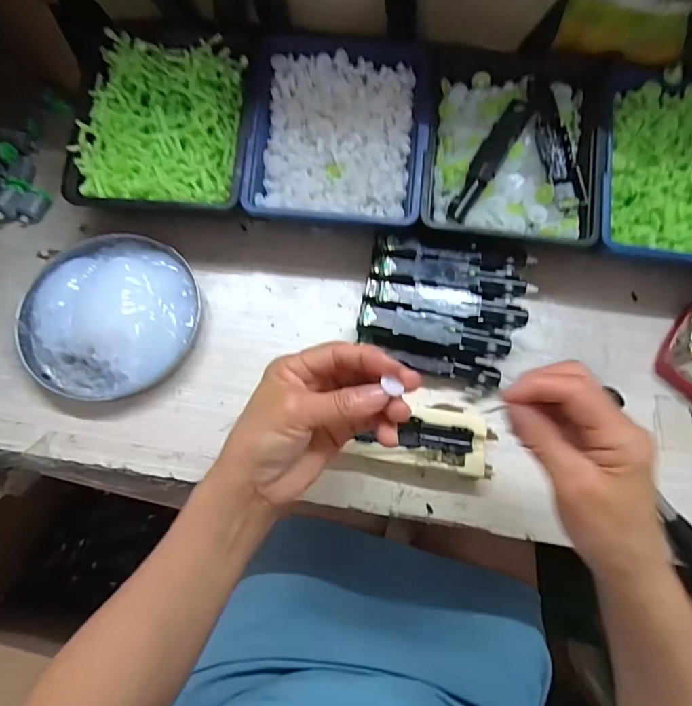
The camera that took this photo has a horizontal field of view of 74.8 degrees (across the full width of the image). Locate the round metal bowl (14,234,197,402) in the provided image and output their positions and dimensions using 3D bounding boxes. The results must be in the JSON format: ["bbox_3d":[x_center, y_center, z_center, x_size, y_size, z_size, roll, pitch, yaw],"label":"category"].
[{"bbox_3d":[-0.198,-0.034,0.376,0.141,0.027,0.142,0,73,-1],"label":"round metal bowl"}]

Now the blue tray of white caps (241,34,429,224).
[{"bbox_3d":[-0.006,-0.188,0.380,0.144,0.035,0.152,5,73,0],"label":"blue tray of white caps"}]

